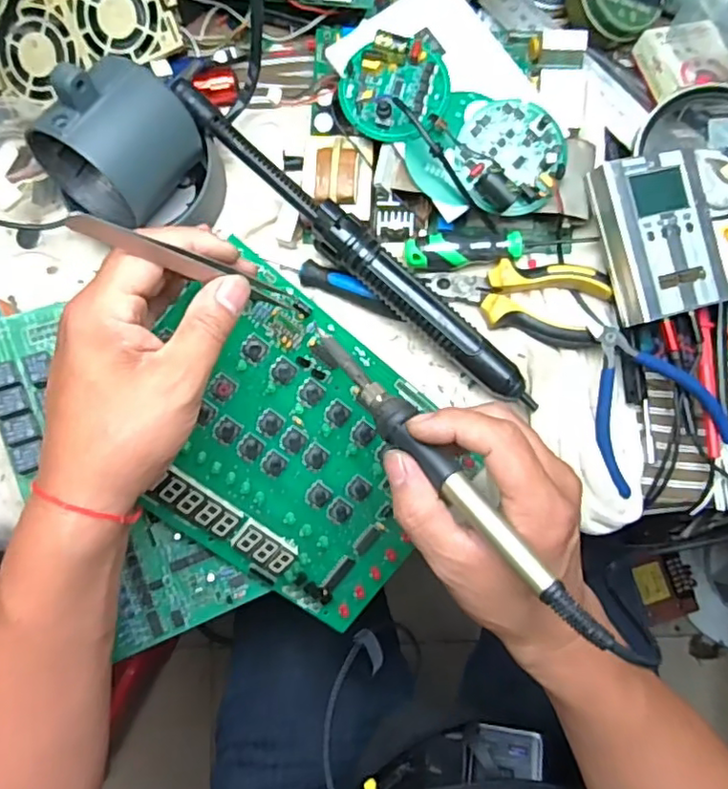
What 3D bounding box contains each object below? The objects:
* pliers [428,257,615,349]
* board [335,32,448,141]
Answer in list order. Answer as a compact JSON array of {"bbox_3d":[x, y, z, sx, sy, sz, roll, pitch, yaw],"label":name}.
[{"bbox_3d":[0.103,-0.067,0.410,0.115,0.014,0.052,12,83,2],"label":"pliers"},{"bbox_3d":[0.020,-0.199,0.398,0.069,0.028,0.061,-4,83,0],"label":"board"}]

